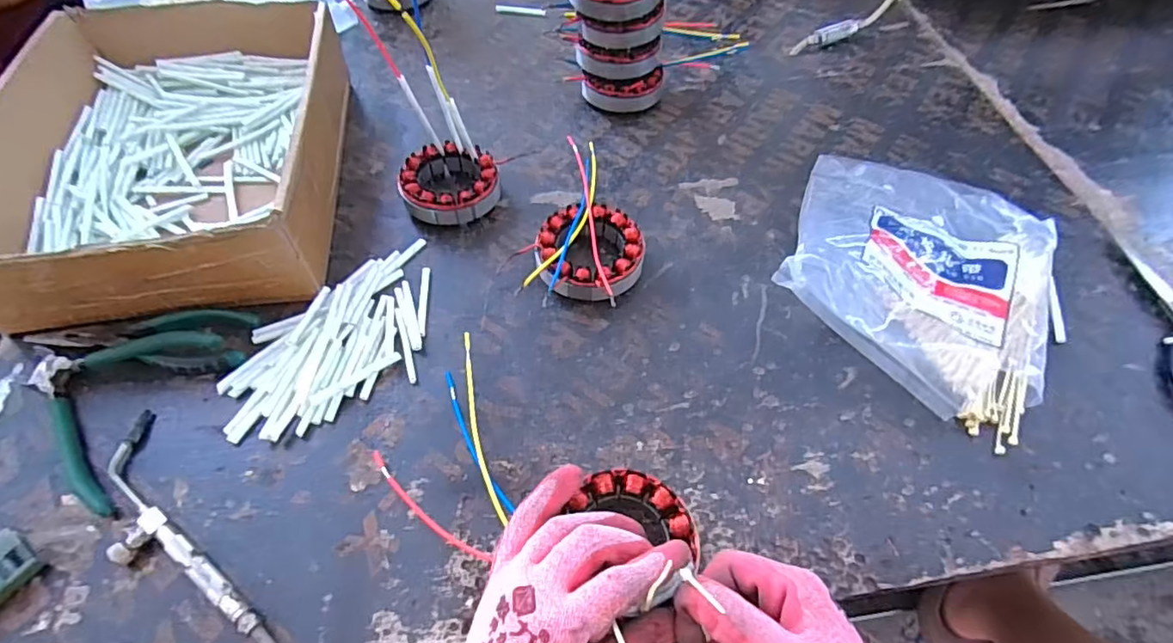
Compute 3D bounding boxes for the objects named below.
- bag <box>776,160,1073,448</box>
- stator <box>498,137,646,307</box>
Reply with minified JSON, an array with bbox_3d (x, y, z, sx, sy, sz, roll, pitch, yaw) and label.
[{"bbox_3d":[0.273,-0.053,0.451,0.205,0.070,0.250,22,58,14],"label":"bag"},{"bbox_3d":[0.004,-0.081,0.489,0.098,0.034,0.158,10,56,6],"label":"stator"}]

